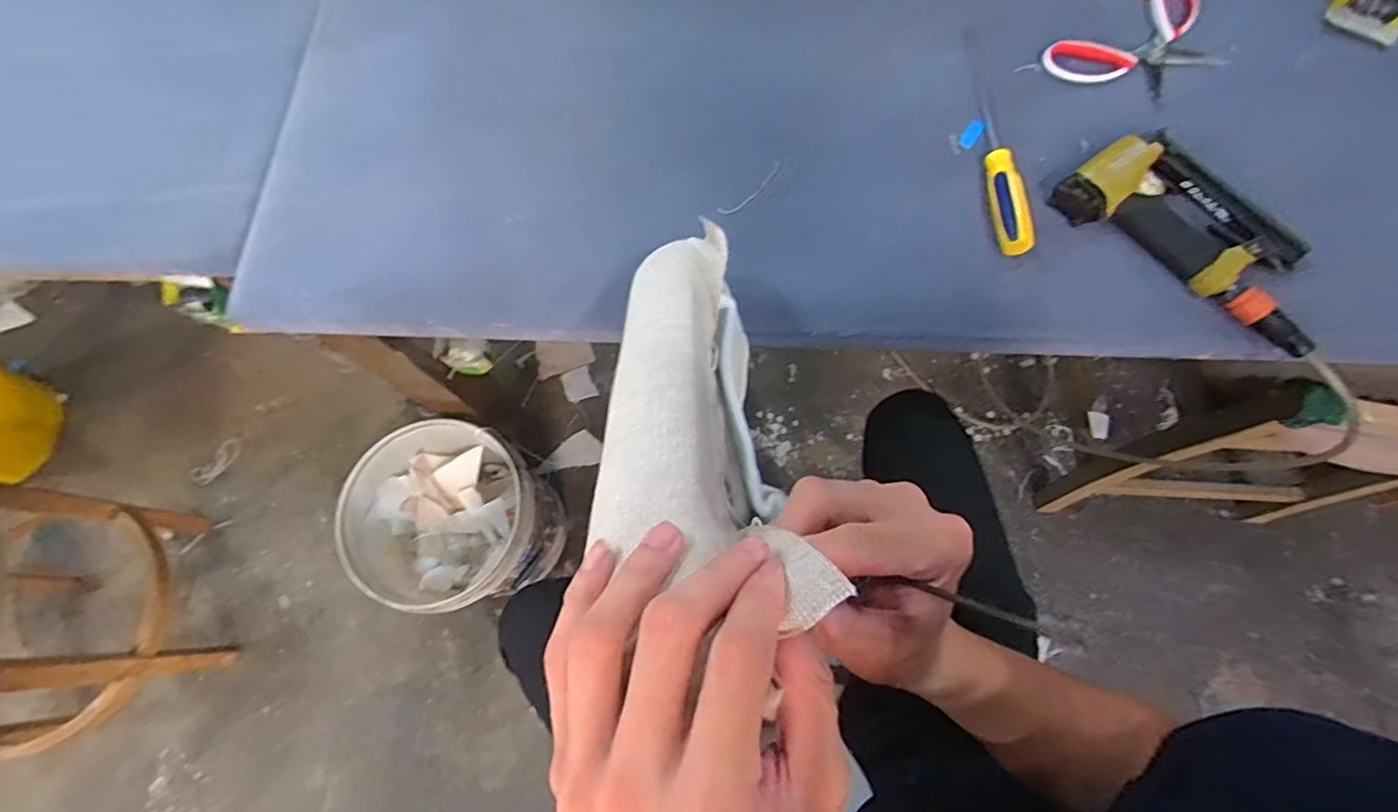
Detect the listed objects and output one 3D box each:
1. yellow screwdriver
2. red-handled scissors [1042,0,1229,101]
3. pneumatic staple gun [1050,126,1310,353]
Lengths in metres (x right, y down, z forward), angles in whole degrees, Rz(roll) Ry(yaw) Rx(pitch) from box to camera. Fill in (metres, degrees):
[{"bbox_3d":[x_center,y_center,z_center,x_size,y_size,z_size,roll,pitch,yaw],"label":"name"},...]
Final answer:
[{"bbox_3d":[0.308,-0.275,0.645,0.031,0.035,0.268,-1,73,2],"label":"yellow screwdriver"},{"bbox_3d":[0.489,-0.393,0.679,0.206,0.030,0.125,-36,75,-9],"label":"red-handled scissors"},{"bbox_3d":[0.476,-0.161,0.595,0.252,0.056,0.115,43,79,15],"label":"pneumatic staple gun"}]

